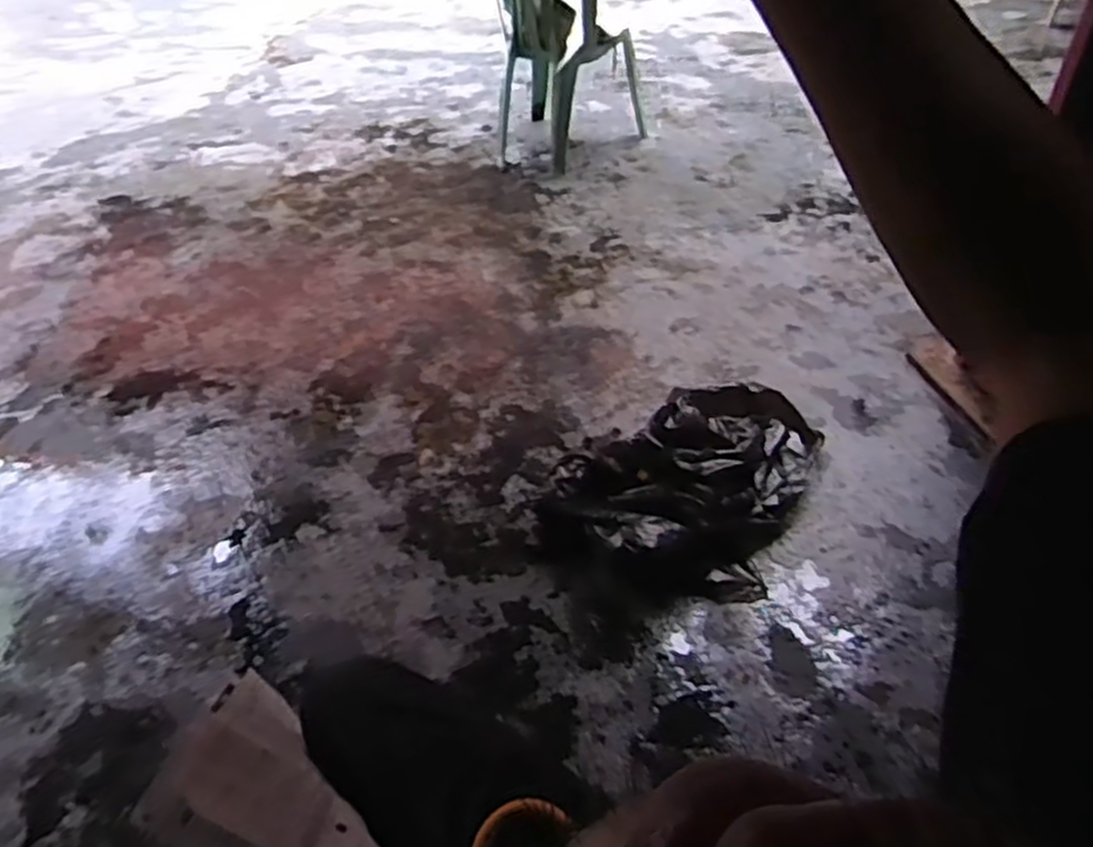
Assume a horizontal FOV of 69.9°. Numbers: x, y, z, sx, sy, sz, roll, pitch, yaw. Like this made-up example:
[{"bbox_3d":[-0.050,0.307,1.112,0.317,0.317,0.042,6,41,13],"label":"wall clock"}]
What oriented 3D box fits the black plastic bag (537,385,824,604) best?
[{"bbox_3d":[0.267,0.097,1.529,0.420,0.202,0.516,20,48,22],"label":"black plastic bag"}]

